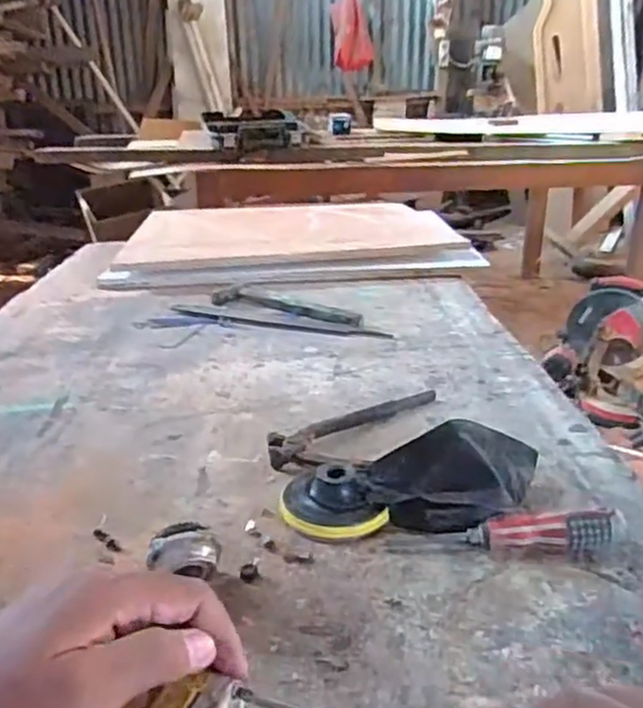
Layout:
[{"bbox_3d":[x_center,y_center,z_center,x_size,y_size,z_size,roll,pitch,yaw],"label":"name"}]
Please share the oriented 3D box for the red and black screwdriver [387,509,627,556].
[{"bbox_3d":[0.136,0.131,0.491,0.165,0.030,0.025,-1,23,0],"label":"red and black screwdriver"}]

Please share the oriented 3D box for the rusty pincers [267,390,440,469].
[{"bbox_3d":[0.043,0.070,0.667,0.216,0.022,0.055,-18,28,-35],"label":"rusty pincers"}]

